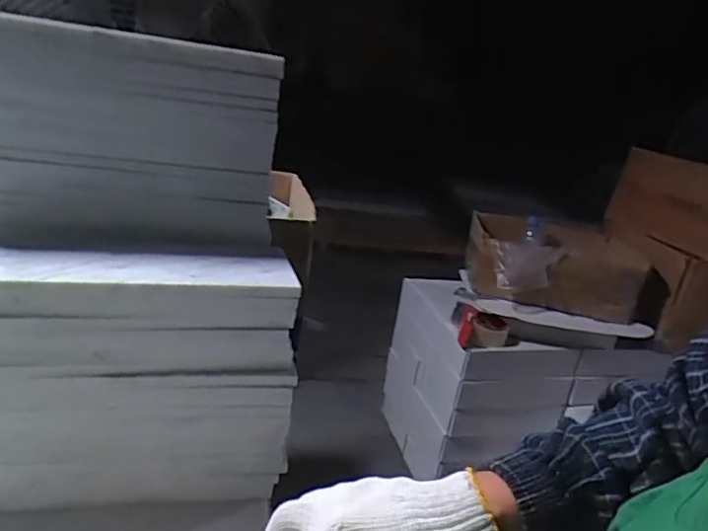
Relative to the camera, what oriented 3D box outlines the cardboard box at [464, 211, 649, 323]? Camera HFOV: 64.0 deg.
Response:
[{"bbox_3d":[0.510,-0.020,1.545,0.400,0.146,0.395,9,22,0],"label":"cardboard box"}]

